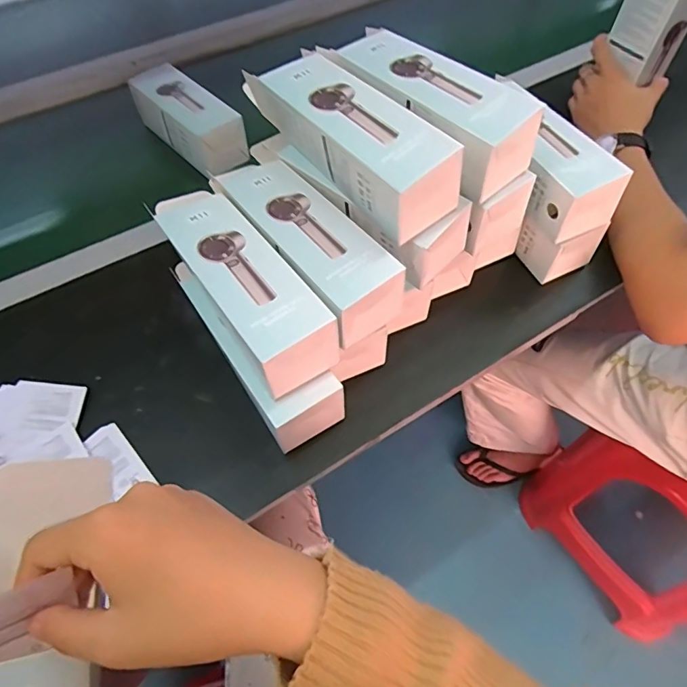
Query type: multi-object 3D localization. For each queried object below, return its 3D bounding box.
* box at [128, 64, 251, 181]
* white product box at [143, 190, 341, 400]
[{"bbox_3d":[-0.191,-0.276,0.614,0.061,0.070,0.164,-37,62,-22],"label":"box"},{"bbox_3d":[-0.078,-0.043,0.383,0.064,0.065,0.181,-32,60,-19],"label":"white product box"}]

